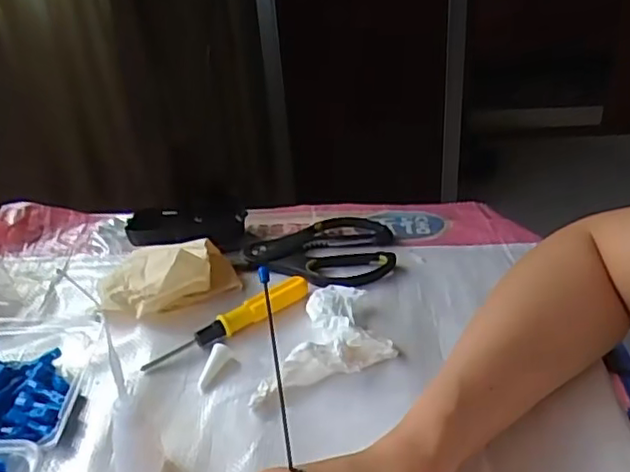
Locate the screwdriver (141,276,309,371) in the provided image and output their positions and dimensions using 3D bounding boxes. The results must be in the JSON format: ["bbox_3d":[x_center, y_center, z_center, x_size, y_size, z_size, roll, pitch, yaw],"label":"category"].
[{"bbox_3d":[-0.066,0.066,0.478,0.140,0.016,0.017,-25,37,-28],"label":"screwdriver"}]

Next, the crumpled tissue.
[{"bbox_3d":[-0.006,0.073,0.452,0.105,0.027,0.080,-16,34,-16],"label":"crumpled tissue"}]

